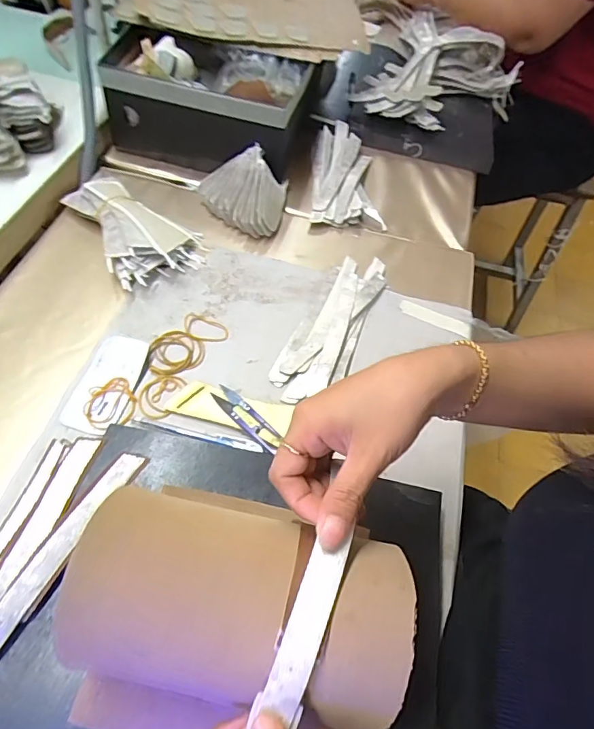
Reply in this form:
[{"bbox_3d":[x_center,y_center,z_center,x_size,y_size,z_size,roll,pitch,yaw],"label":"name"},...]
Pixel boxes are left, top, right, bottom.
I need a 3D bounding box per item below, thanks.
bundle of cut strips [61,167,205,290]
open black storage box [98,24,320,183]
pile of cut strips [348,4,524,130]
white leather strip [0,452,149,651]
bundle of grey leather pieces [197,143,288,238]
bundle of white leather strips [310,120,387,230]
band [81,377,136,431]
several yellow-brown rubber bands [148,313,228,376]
[{"bbox_3d":[-0.210,-0.183,0.570,0.113,0.039,0.217,-33,65,-23],"label":"bundle of cut strips"},{"bbox_3d":[-0.115,-0.360,0.627,0.240,0.101,0.150,16,57,5],"label":"open black storage box"},{"bbox_3d":[0.242,-0.479,0.768,0.230,0.079,0.277,24,57,10],"label":"pile of cut strips"},{"bbox_3d":[-0.185,0.147,0.350,0.025,0.012,0.190,31,56,3],"label":"white leather strip"},{"bbox_3d":[-0.067,-0.226,0.601,0.110,0.055,0.101,2,57,-3],"label":"bundle of grey leather pieces"},{"bbox_3d":[0.066,-0.276,0.665,0.095,0.028,0.208,1,57,-5],"label":"bundle of white leather strips"},{"bbox_3d":[-0.180,0.039,0.443,0.048,0.009,0.053,-28,72,-20],"label":"band"},{"bbox_3d":[-0.121,-0.022,0.493,0.055,0.006,0.088,31,60,15],"label":"several yellow-brown rubber bands"}]

